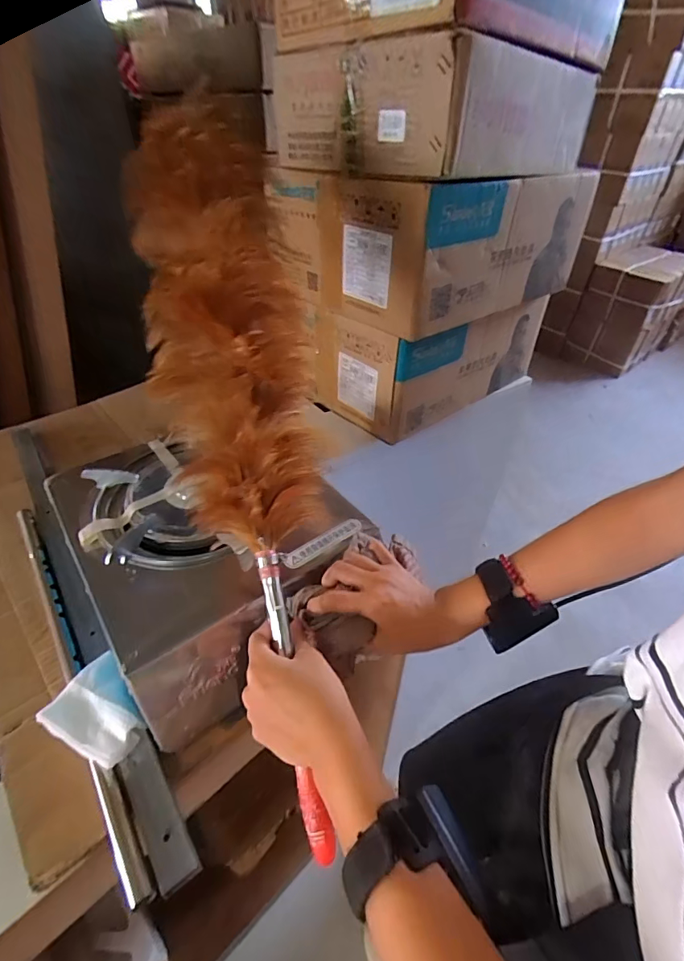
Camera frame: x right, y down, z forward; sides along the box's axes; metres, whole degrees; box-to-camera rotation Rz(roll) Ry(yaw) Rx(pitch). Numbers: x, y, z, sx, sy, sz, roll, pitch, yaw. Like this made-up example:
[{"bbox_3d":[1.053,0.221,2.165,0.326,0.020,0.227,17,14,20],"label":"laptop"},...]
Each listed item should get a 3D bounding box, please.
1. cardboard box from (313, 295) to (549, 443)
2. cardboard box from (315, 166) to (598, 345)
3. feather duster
[{"bbox_3d":[0.190,-0.274,0.917,0.440,0.188,0.240,-27,48,-29],"label":"cardboard box"},{"bbox_3d":[0.197,-0.419,0.774,0.427,0.191,0.216,-27,48,-29],"label":"cardboard box"},{"bbox_3d":[-0.092,-0.060,0.417,0.141,0.099,0.667,-11,78,-13],"label":"feather duster"}]

